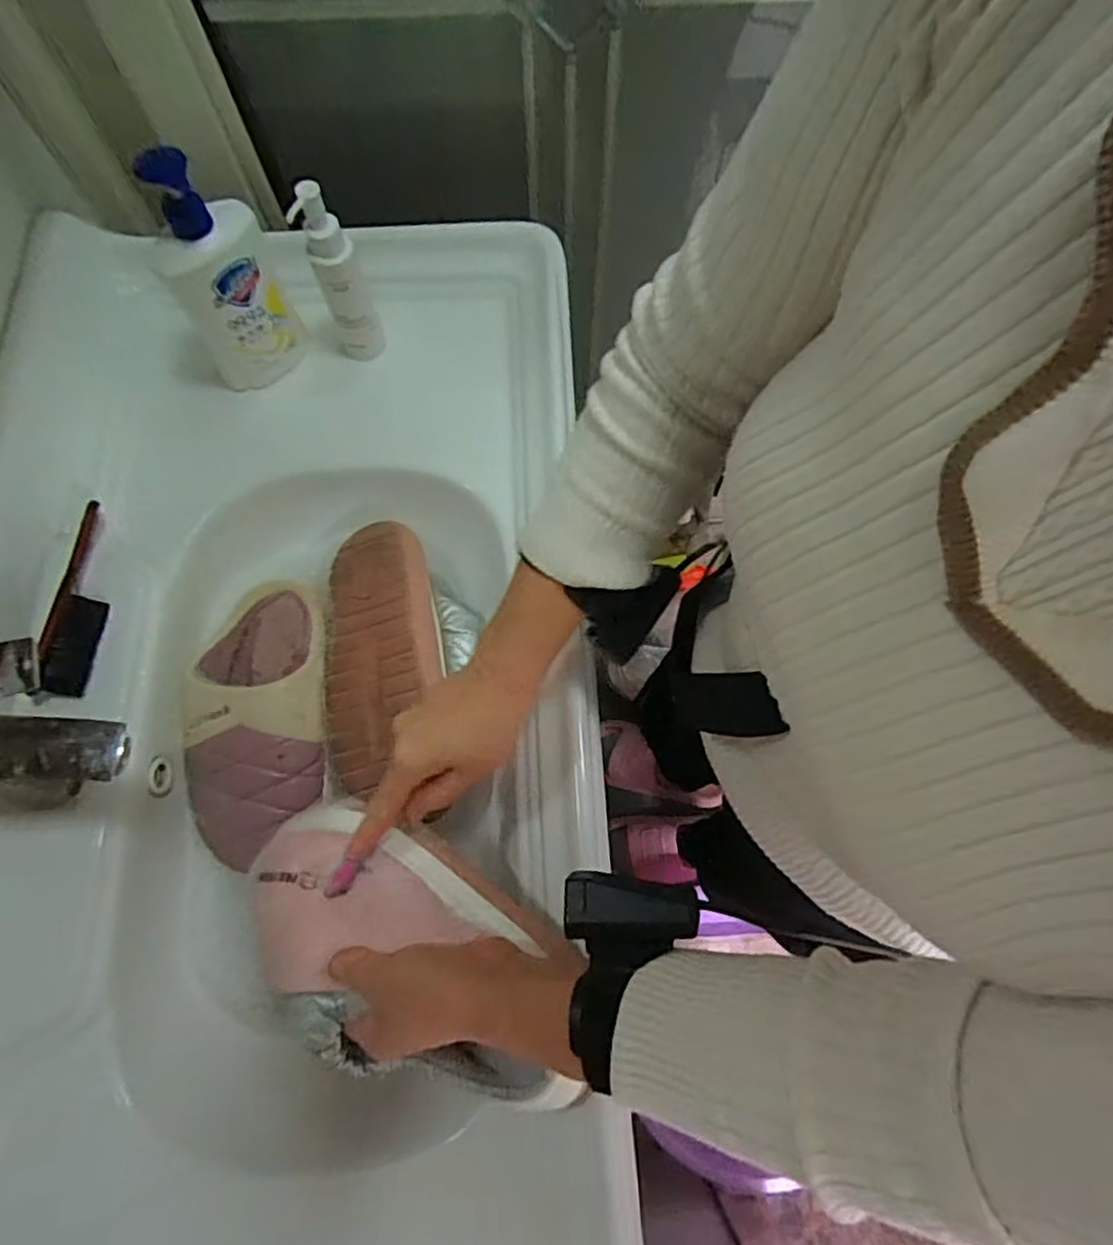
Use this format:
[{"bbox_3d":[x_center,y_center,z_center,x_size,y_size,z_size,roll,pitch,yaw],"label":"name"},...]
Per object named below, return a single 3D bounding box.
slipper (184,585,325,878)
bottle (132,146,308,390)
[{"bbox_3d":[-0.256,0.077,0.581,0.113,0.062,0.250,-5,70,-2],"label":"slipper"},{"bbox_3d":[-0.277,-0.289,0.562,0.084,0.193,0.060,-30,73,-10],"label":"bottle"}]

